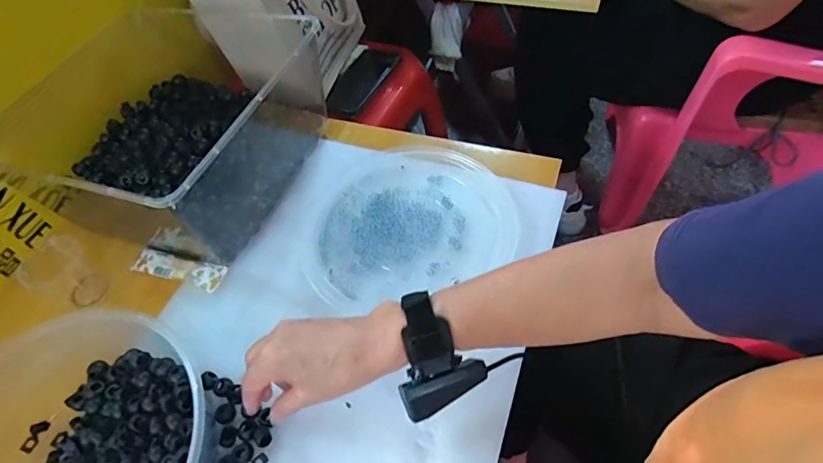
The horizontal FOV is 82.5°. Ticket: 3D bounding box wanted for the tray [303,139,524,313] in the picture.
[{"bbox_3d":[-0.011,-0.017,0.566,0.239,0.022,0.207,-22,54,-10],"label":"tray"}]

